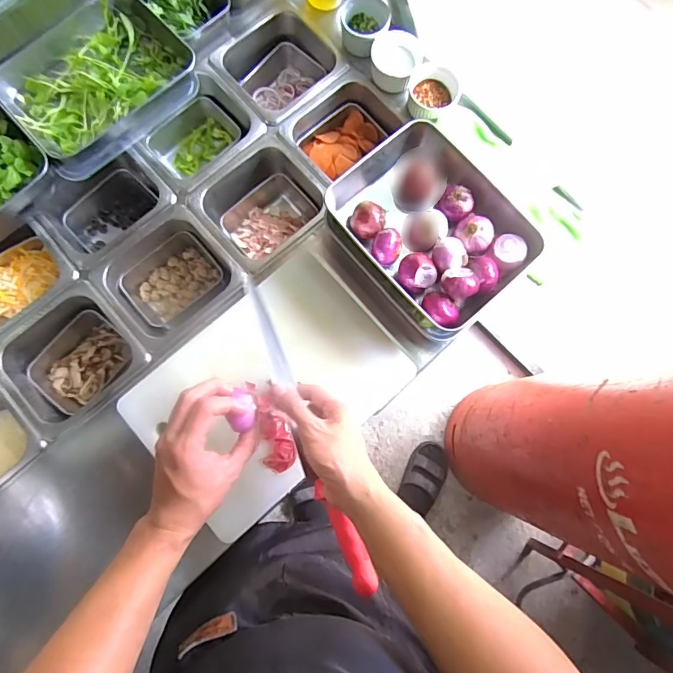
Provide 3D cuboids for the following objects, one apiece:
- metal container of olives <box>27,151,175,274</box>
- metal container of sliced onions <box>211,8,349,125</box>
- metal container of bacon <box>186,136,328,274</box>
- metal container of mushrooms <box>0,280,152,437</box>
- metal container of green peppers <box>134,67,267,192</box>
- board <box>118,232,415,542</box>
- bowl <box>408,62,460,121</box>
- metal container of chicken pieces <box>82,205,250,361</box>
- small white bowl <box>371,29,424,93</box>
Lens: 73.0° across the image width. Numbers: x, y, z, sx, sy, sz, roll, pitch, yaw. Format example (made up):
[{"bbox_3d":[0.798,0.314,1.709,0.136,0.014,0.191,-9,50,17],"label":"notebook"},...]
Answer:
[{"bbox_3d":[-0.345,-0.186,0.715,0.179,0.107,0.140,-43,84,-8],"label":"metal container of olives"},{"bbox_3d":[-0.092,-0.432,0.765,0.177,0.092,0.160,-38,84,-8],"label":"metal container of sliced onions"},{"bbox_3d":[-0.110,-0.192,0.722,0.179,0.101,0.158,-43,84,-8],"label":"metal container of bacon"},{"bbox_3d":[-0.379,0.034,0.673,0.176,0.096,0.160,-42,84,-8],"label":"metal container of mushrooms"},{"bbox_3d":[-0.220,-0.311,0.743,0.175,0.095,0.154,-44,85,-8],"label":"metal container of green peppers"},{"bbox_3d":[-0.085,0.061,0.633,0.361,0.025,0.246,-41,84,-8],"label":"board"},{"bbox_3d":[0.148,-0.377,0.707,0.069,0.044,0.074,0,80,-2],"label":"bowl"},{"bbox_3d":[-0.246,-0.077,0.701,0.180,0.094,0.174,-40,84,-8],"label":"metal container of chicken pieces"},{"bbox_3d":[0.090,-0.426,0.702,0.074,0.045,0.068,0,80,-2],"label":"small white bowl"}]

